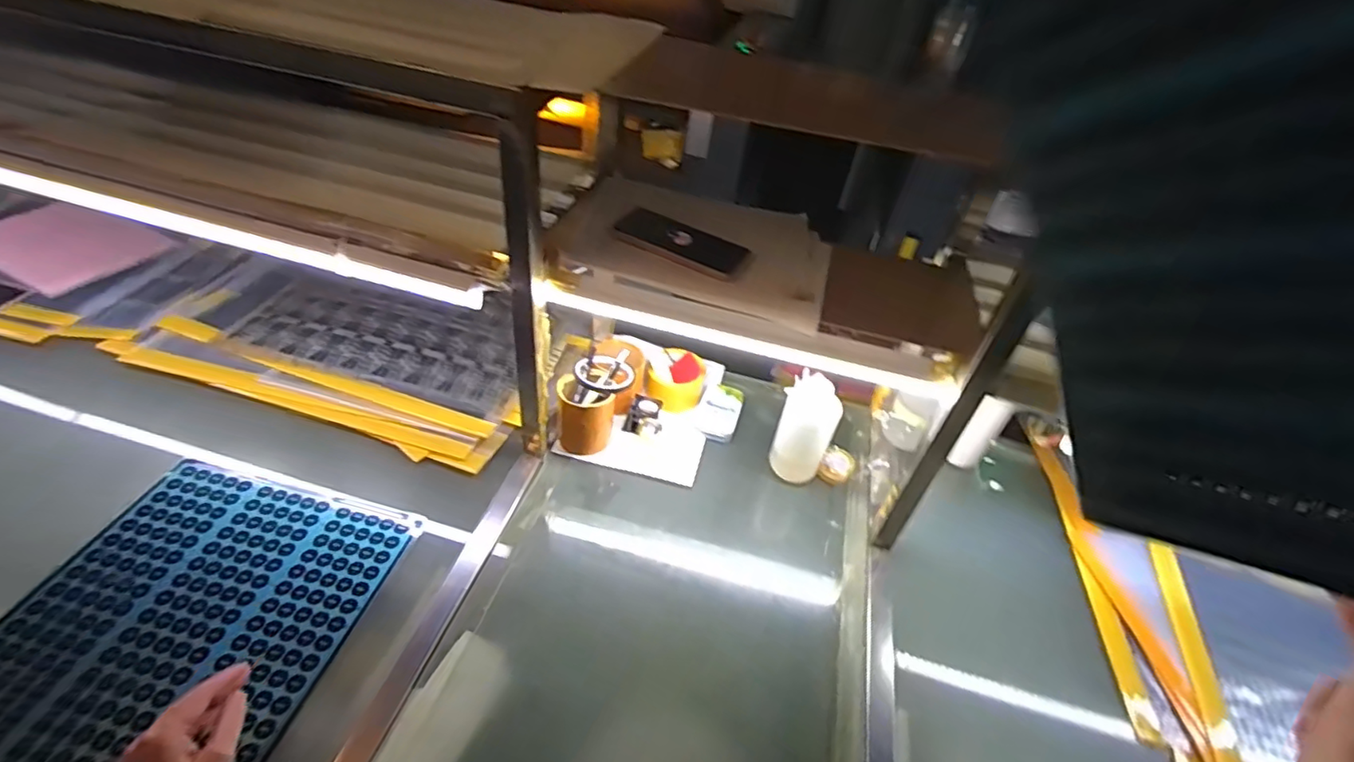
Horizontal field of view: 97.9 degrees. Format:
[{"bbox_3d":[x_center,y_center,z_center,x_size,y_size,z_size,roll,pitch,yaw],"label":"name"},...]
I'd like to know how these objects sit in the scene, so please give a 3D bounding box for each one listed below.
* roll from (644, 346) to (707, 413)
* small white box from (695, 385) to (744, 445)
[{"bbox_3d":[-0.001,-0.001,0.971,0.092,0.045,0.111,14,41,6],"label":"roll"},{"bbox_3d":[0.072,0.050,0.962,0.064,0.025,0.111,19,42,11],"label":"small white box"}]

